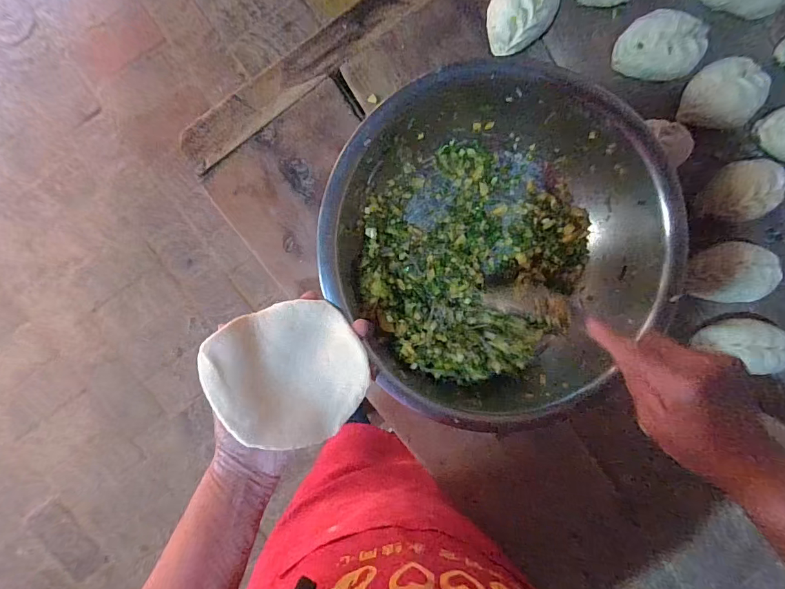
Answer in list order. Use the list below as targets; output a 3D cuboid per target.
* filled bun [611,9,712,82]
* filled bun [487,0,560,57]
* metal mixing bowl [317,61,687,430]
[{"bbox_3d":[0.298,-0.270,0.451,0.096,0.043,0.062,3,92,-5],"label":"filled bun"},{"bbox_3d":[0.140,-0.306,0.435,0.065,0.054,0.093,36,89,-5],"label":"filled bun"},{"bbox_3d":[0.098,-0.059,0.428,0.313,0.104,0.307,0,94,-6],"label":"metal mixing bowl"}]

